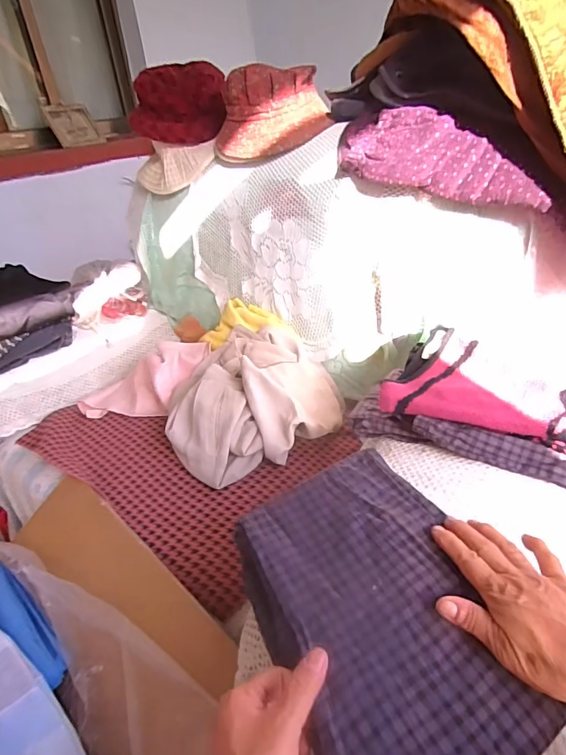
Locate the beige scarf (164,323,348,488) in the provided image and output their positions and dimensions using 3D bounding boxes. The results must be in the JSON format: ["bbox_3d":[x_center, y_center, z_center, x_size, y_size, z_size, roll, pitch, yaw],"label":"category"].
[{"bbox_3d":[-0.056,0.027,0.846,0.334,0.117,0.285,-24,35,-27],"label":"beige scarf"}]

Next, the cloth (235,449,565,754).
[{"bbox_3d":[0.078,0.205,0.401,0.189,0.056,0.299,-13,31,-12],"label":"cloth"}]

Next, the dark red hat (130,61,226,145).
[{"bbox_3d":[-0.232,-0.604,0.998,0.201,0.150,0.190,-12,31,-10],"label":"dark red hat"}]

